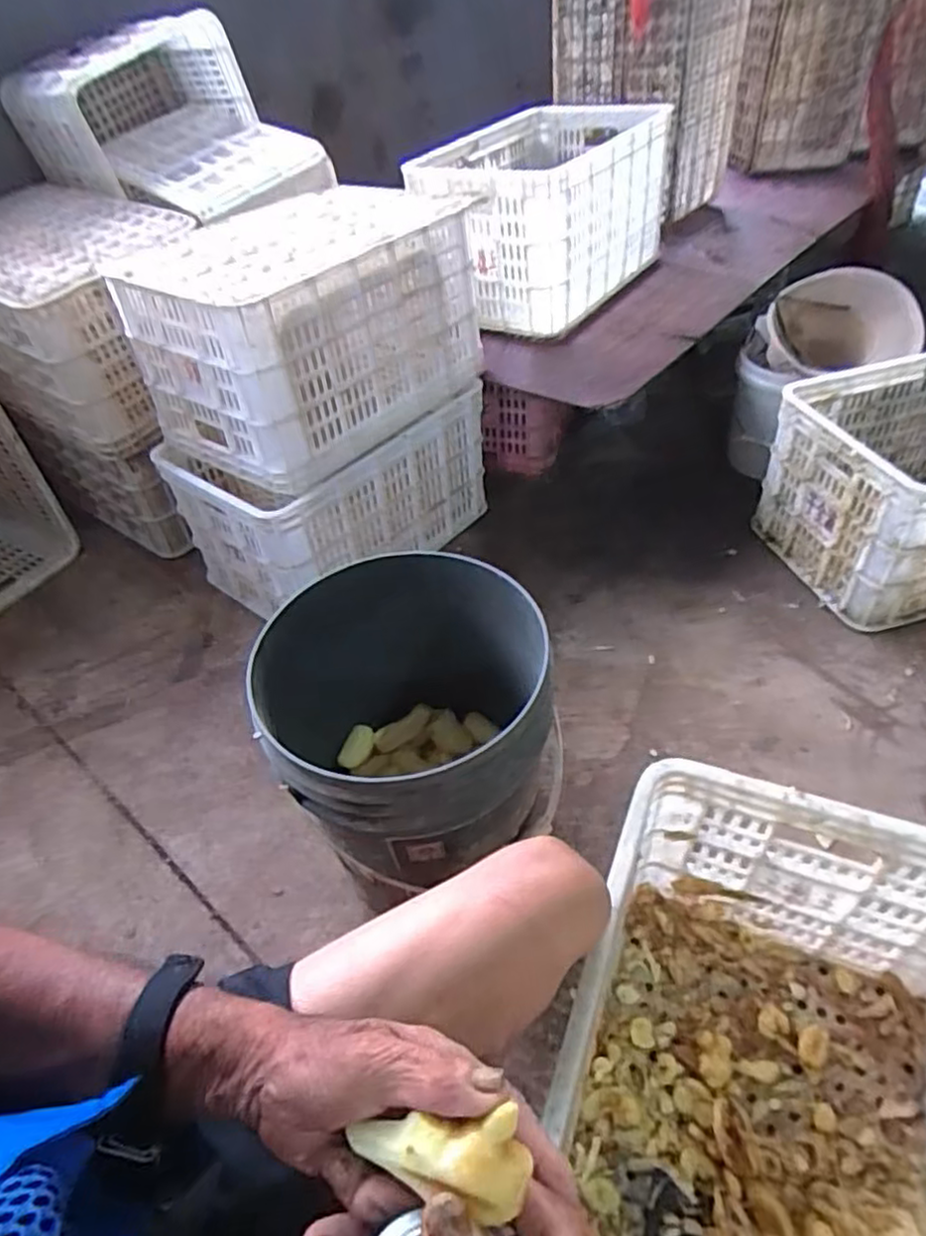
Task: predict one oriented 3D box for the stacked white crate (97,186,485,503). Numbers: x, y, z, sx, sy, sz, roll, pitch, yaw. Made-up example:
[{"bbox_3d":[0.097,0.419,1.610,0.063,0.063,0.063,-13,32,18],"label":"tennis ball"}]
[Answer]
[{"bbox_3d":[-0.246,-0.495,1.145,0.351,0.289,0.509,27,53,28],"label":"stacked white crate"}]

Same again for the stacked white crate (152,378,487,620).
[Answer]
[{"bbox_3d":[-0.239,-0.260,1.317,0.327,0.273,0.520,30,55,30],"label":"stacked white crate"}]

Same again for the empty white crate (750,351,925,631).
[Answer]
[{"bbox_3d":[0.865,-0.254,1.196,0.547,0.279,0.373,-15,46,-9],"label":"empty white crate"}]

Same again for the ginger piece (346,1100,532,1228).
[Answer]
[{"bbox_3d":[-0.010,0.226,0.284,0.070,0.016,0.034,-5,45,14],"label":"ginger piece"}]

